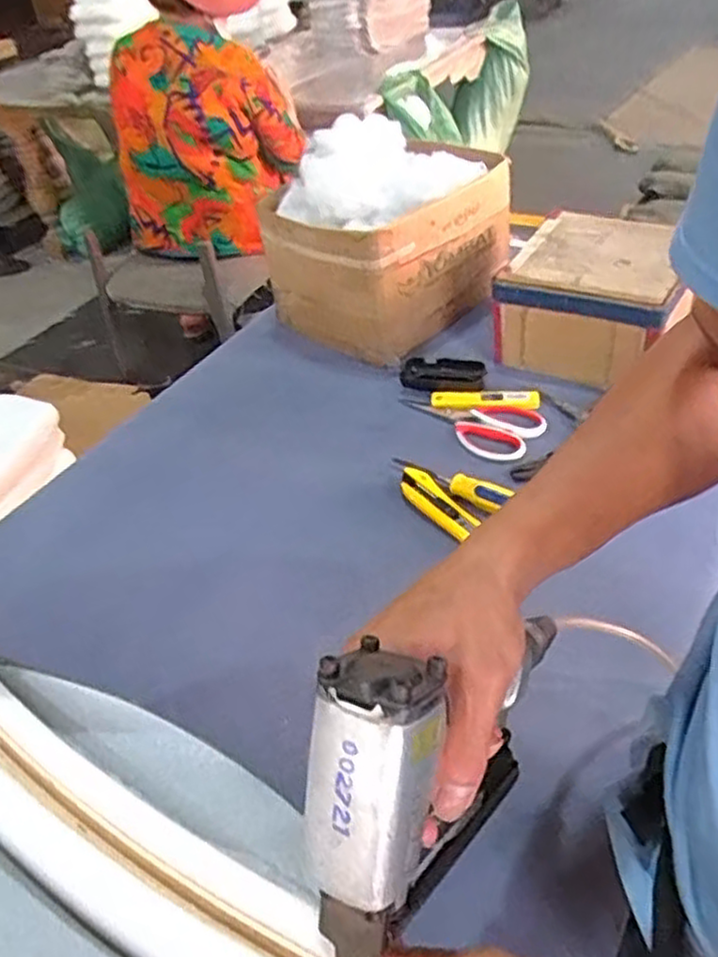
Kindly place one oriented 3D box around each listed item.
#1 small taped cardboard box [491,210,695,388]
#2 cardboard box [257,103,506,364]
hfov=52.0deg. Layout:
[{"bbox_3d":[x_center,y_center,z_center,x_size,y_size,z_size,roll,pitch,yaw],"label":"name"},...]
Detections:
[{"bbox_3d":[0.312,-0.235,0.969,0.205,0.132,0.208,16,45,26],"label":"small taped cardboard box"},{"bbox_3d":[0.039,-0.338,1.043,0.287,0.257,0.218,-35,46,-28],"label":"cardboard box"}]

